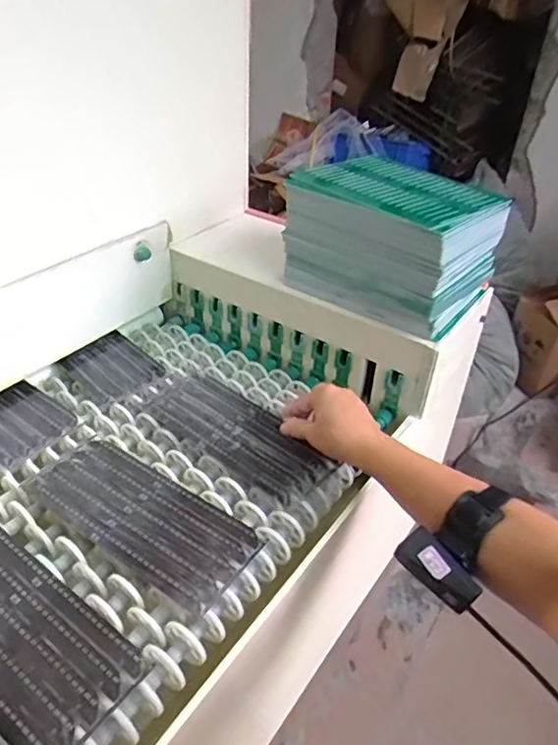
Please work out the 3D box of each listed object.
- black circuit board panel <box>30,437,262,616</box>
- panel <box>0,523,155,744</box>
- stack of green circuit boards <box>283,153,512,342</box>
[{"bbox_3d":[-0.132,0.132,0.547,0.229,0.006,0.097,24,40,28],"label":"black circuit board panel"},{"bbox_3d":[-0.215,0.198,0.451,0.229,0.008,0.096,25,40,29],"label":"panel"},{"bbox_3d":[0.140,-0.161,0.698,0.180,0.135,0.216,-27,44,-35],"label":"stack of green circuit boards"}]

